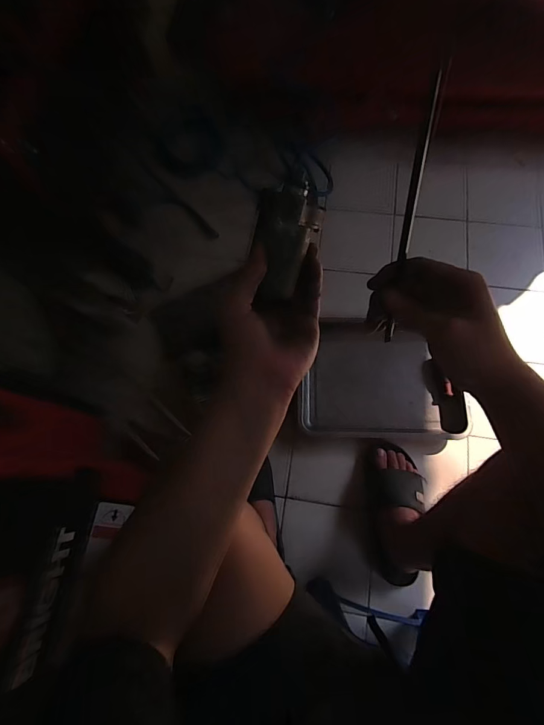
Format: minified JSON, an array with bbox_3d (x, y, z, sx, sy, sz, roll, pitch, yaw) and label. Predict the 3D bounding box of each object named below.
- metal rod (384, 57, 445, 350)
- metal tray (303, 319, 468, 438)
[{"bbox_3d":[0.106,-0.099,0.283,0.008,0.205,0.007,-5,41,0],"label":"metal rod"},{"bbox_3d":[0.259,0.037,0.840,0.375,0.026,0.267,1,86,3],"label":"metal tray"}]

